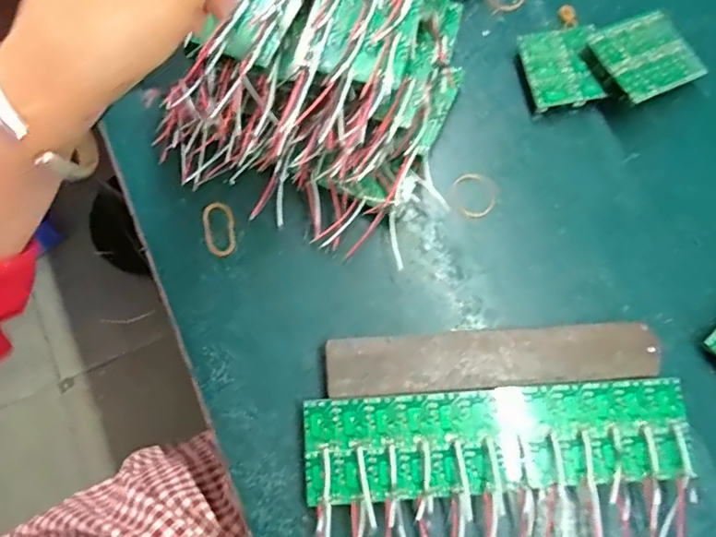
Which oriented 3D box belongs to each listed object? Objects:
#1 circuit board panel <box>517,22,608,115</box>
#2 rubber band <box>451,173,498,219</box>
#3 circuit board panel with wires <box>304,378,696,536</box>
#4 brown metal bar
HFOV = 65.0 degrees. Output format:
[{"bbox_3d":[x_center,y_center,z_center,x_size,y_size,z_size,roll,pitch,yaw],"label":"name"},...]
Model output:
[{"bbox_3d":[0.141,-0.138,0.394,0.051,0.015,0.056,-10,78,-3],"label":"circuit board panel"},{"bbox_3d":[0.079,-0.050,0.377,0.030,0.004,0.031,0,75,-2],"label":"rubber band"},{"bbox_3d":[0.083,0.122,0.325,0.219,0.016,0.099,-3,75,-3],"label":"circuit board panel with wires"},{"bbox_3d":[0.081,0.055,0.342,0.198,0.014,0.033,-3,76,-3],"label":"brown metal bar"}]

